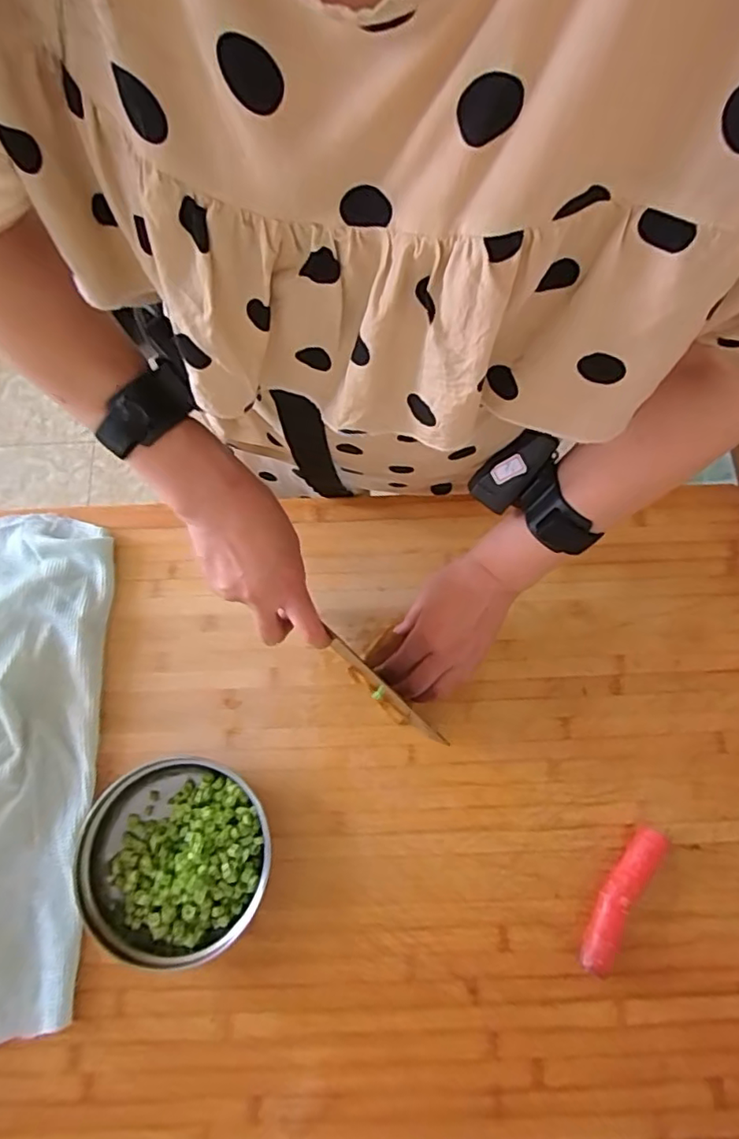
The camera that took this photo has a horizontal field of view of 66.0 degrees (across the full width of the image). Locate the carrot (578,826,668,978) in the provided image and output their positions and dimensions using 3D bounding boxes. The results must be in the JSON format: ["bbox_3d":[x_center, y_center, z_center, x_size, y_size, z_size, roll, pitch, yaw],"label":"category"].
[{"bbox_3d":[0.209,0.273,0.474,0.027,0.024,0.122,36,78,11],"label":"carrot"}]

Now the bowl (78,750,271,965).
[{"bbox_3d":[-0.160,0.240,0.480,0.147,0.045,0.151,0,74,1],"label":"bowl"}]

